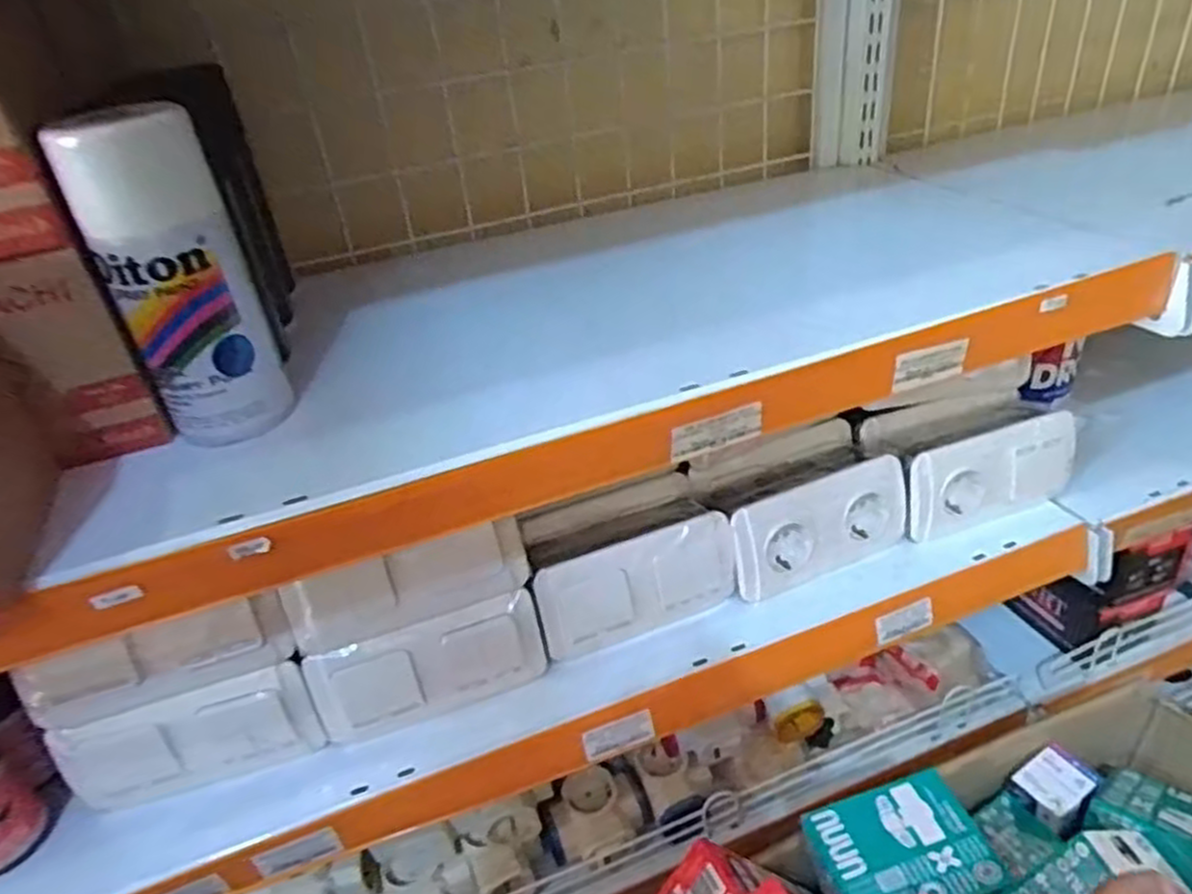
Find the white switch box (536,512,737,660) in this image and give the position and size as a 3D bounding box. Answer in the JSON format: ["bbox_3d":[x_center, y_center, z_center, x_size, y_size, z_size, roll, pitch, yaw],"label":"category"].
[{"bbox_3d":[0.032,0.099,0.556,0.145,0.066,0.024,-17,36,-14],"label":"white switch box"}]

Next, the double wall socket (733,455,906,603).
[{"bbox_3d":[0.171,0.061,0.600,0.149,0.078,0.026,-18,19,-16],"label":"double wall socket"}]

